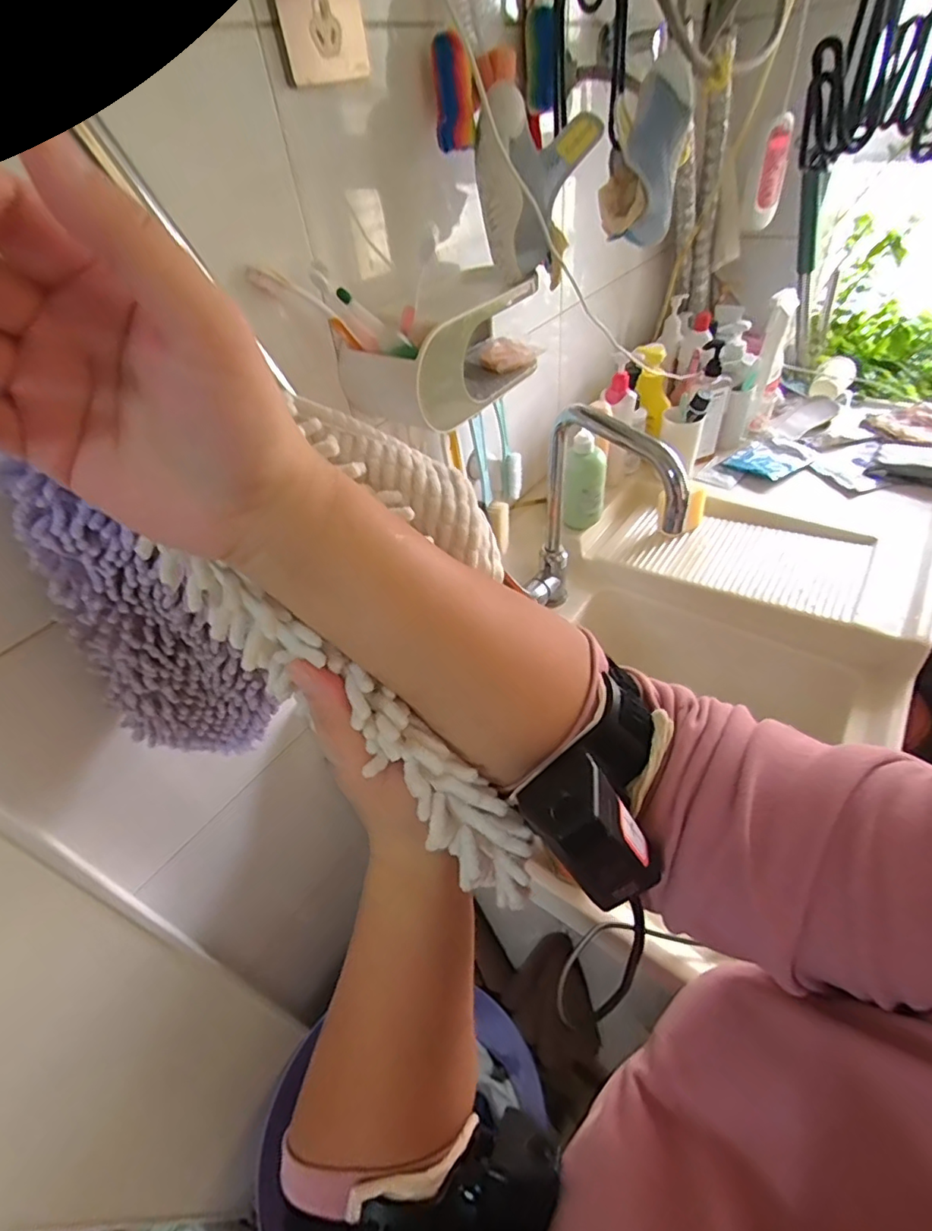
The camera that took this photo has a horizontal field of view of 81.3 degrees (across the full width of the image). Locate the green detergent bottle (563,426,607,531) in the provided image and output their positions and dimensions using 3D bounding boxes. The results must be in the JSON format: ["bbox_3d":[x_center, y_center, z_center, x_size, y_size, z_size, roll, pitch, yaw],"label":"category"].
[{"bbox_3d":[0.189,-0.214,0.851,0.059,0.141,0.067,11,46,19],"label":"green detergent bottle"}]

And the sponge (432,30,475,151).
[{"bbox_3d":[-0.011,-0.463,0.481,0.034,0.073,0.025,-7,43,1],"label":"sponge"}]

